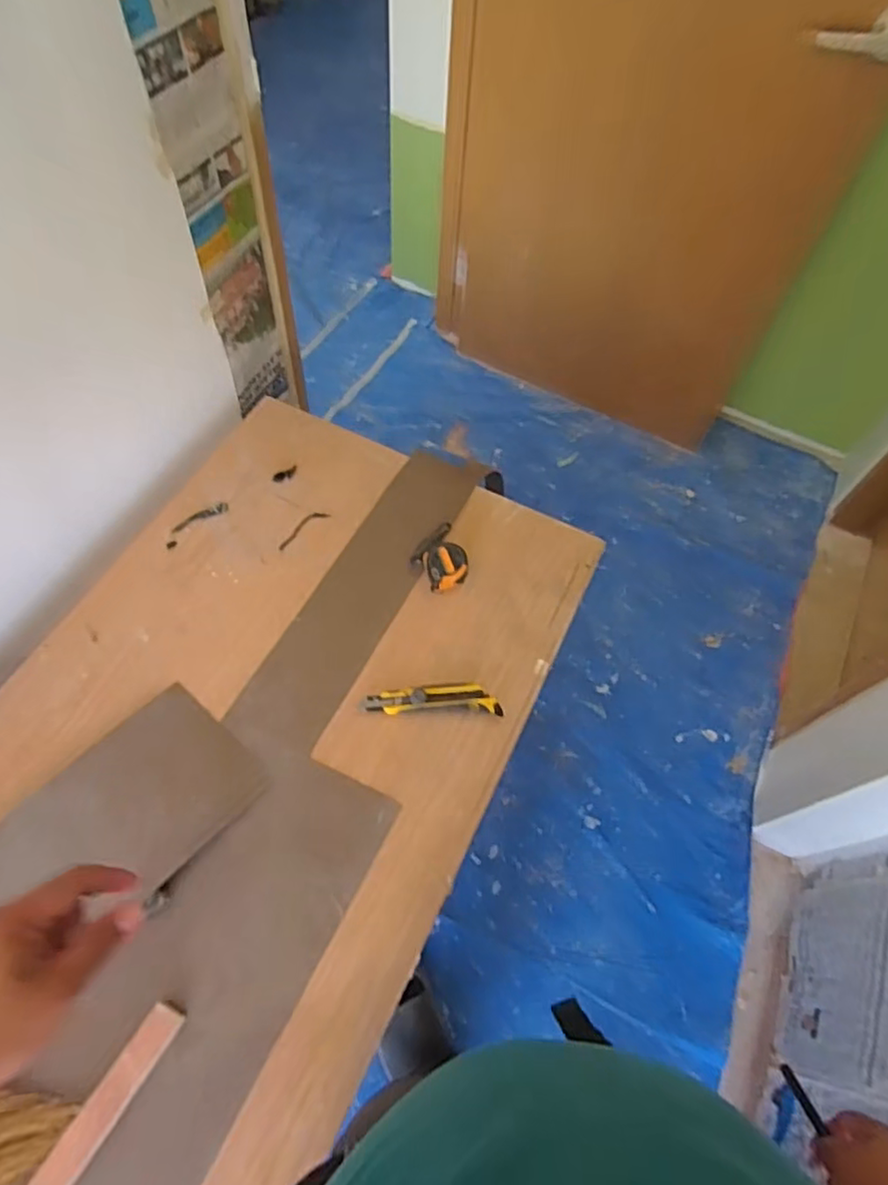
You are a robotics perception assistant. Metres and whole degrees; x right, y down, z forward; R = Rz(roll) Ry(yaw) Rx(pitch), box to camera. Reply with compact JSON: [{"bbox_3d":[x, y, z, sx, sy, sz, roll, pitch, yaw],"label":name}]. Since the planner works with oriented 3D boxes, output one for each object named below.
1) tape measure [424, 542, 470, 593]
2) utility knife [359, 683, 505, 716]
[{"bbox_3d":[0.004,-0.036,0.910,0.062,0.037,0.062,2,60,-3],"label":"tape measure"},{"bbox_3d":[-0.015,0.133,0.828,0.175,0.015,0.042,2,60,-3],"label":"utility knife"}]

